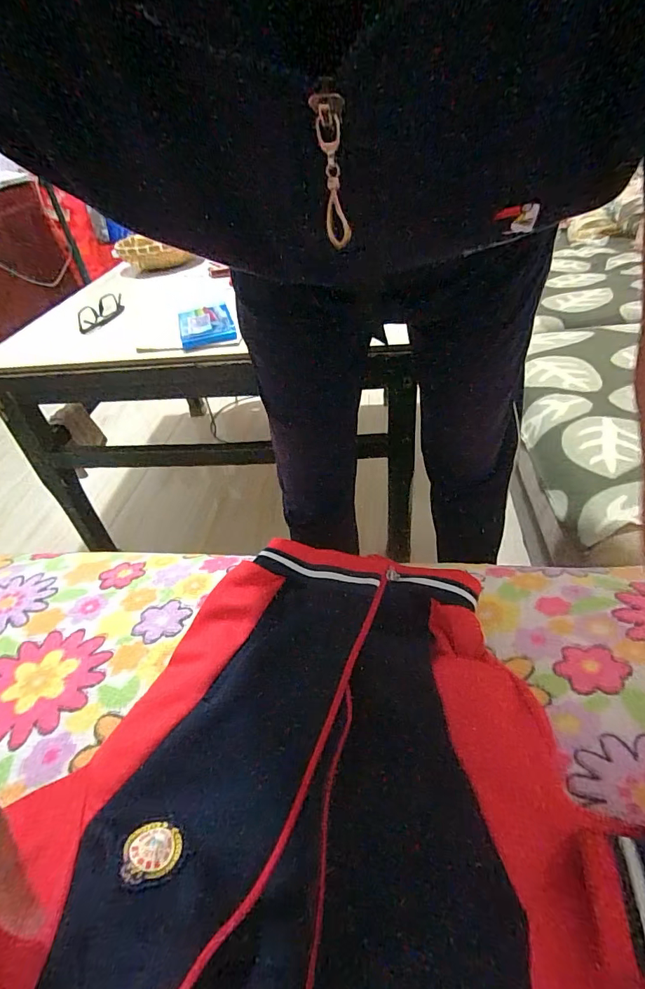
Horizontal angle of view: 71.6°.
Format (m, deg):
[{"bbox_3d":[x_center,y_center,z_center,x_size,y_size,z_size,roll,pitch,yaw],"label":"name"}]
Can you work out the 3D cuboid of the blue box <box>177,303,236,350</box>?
[{"bbox_3d":[-0.210,-0.307,0.804,0.091,0.034,0.127,-15,39,-8],"label":"blue box"}]

